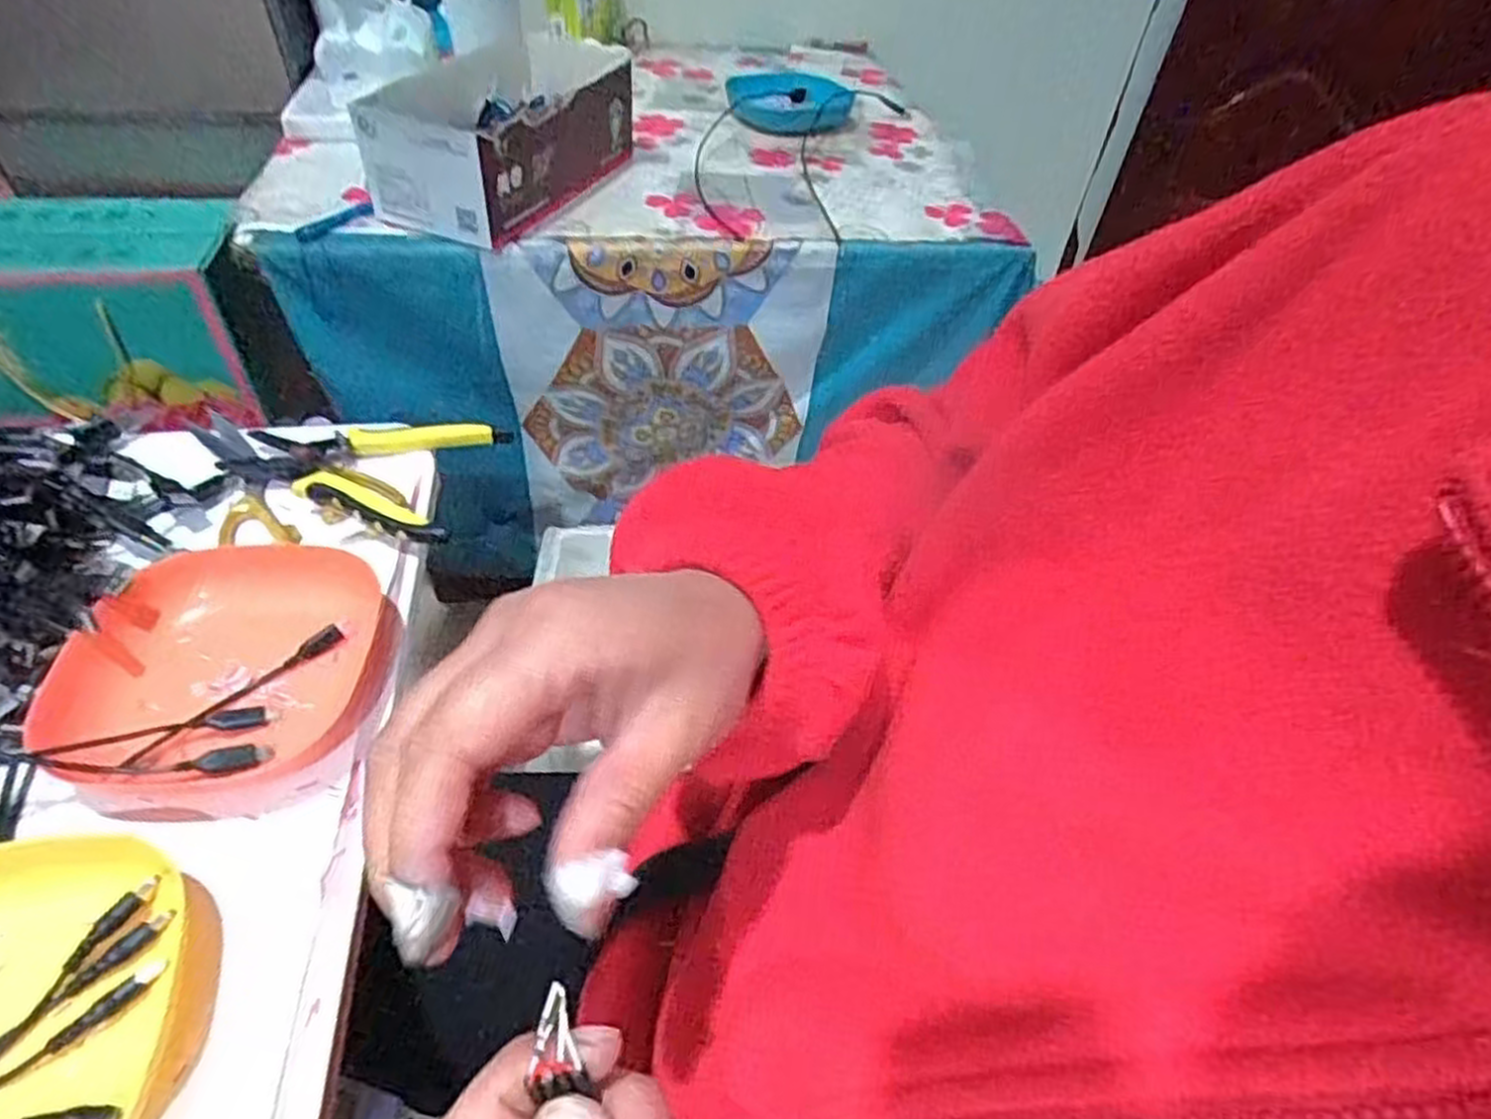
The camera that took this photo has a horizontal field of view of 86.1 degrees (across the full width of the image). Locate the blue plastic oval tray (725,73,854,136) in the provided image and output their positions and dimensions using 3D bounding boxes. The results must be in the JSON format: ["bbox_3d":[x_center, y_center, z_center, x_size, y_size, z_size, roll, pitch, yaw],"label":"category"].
[{"bbox_3d":[0.048,-0.539,0.940,0.141,0.024,0.149,14,48,7],"label":"blue plastic oval tray"}]

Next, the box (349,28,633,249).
[{"bbox_3d":[-0.220,-0.393,0.741,0.152,0.102,0.252,21,49,13],"label":"box"}]

